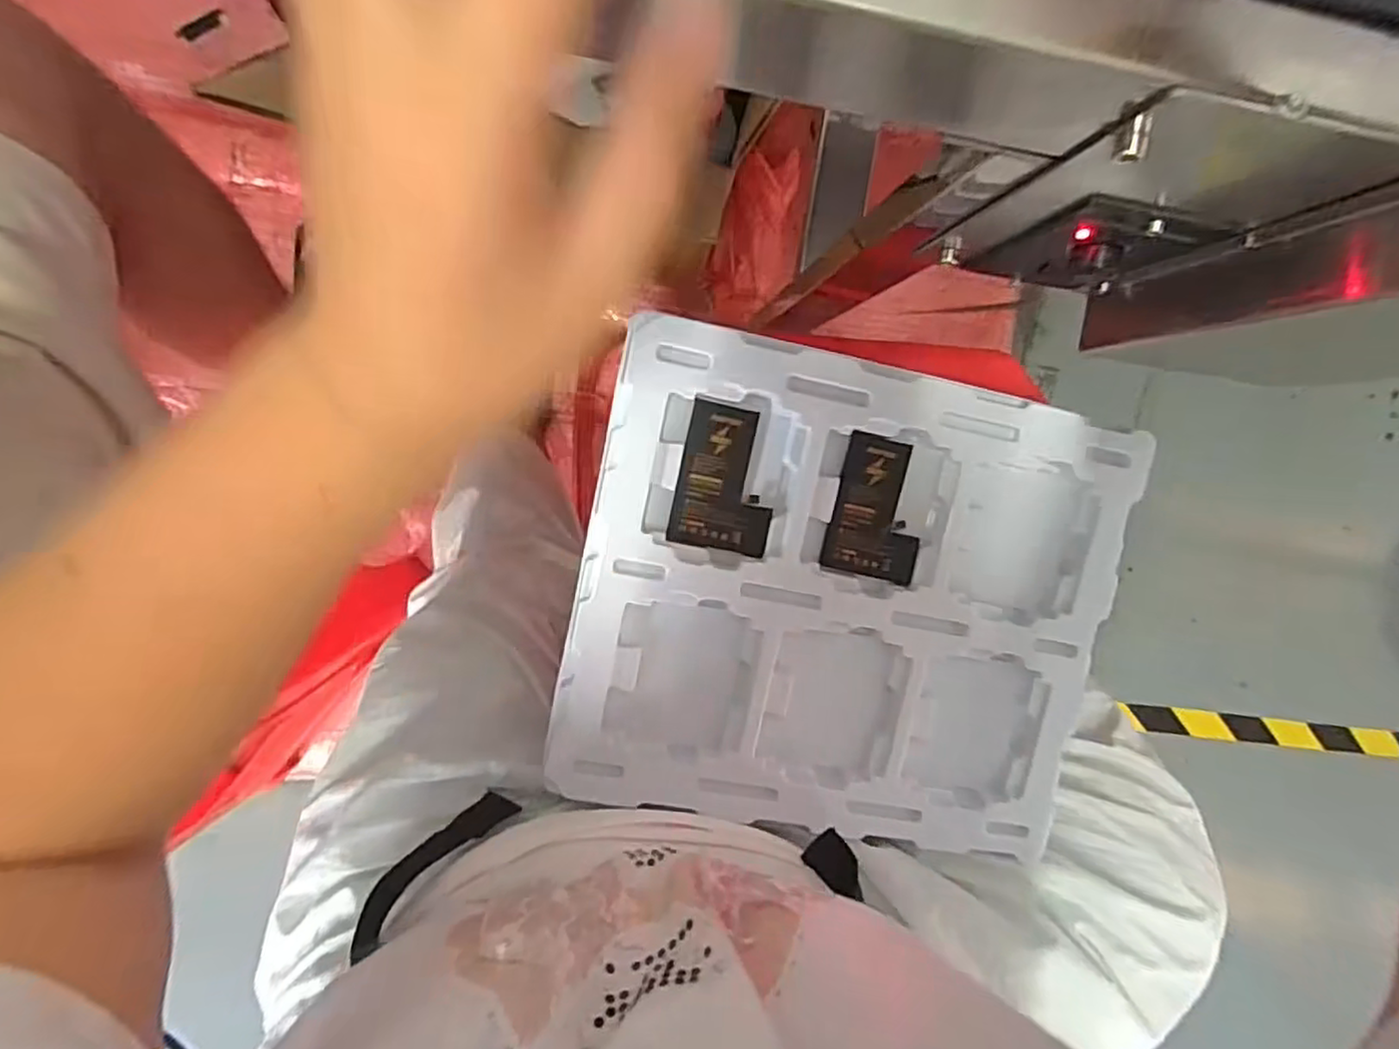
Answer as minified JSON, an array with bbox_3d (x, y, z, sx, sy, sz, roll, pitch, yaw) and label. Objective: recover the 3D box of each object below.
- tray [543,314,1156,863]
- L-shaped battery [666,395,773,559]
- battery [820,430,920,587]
[{"bbox_3d":[0.088,0.047,0.407,0.312,0.018,0.273,11,96,-8],"label":"tray"},{"bbox_3d":[0.017,-0.025,0.392,0.057,0.004,0.081,11,96,-8],"label":"L-shaped battery"},{"bbox_3d":[0.107,-0.009,0.406,0.056,0.006,0.081,10,96,-8],"label":"battery"}]

